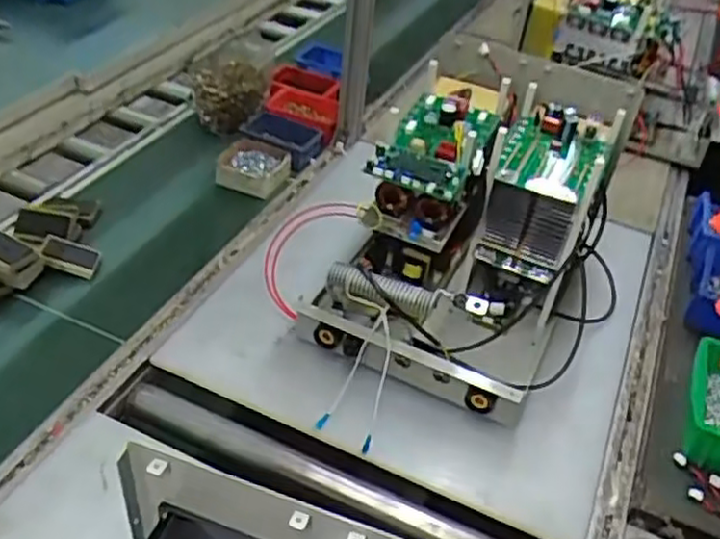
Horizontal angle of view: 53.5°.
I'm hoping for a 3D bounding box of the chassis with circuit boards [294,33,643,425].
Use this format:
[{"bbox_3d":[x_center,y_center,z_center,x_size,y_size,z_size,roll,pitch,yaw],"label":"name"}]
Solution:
[{"bbox_3d":[0.163,-0.068,1.060,0.326,0.333,0.466,21,41,16],"label":"chassis with circuit boards"}]

